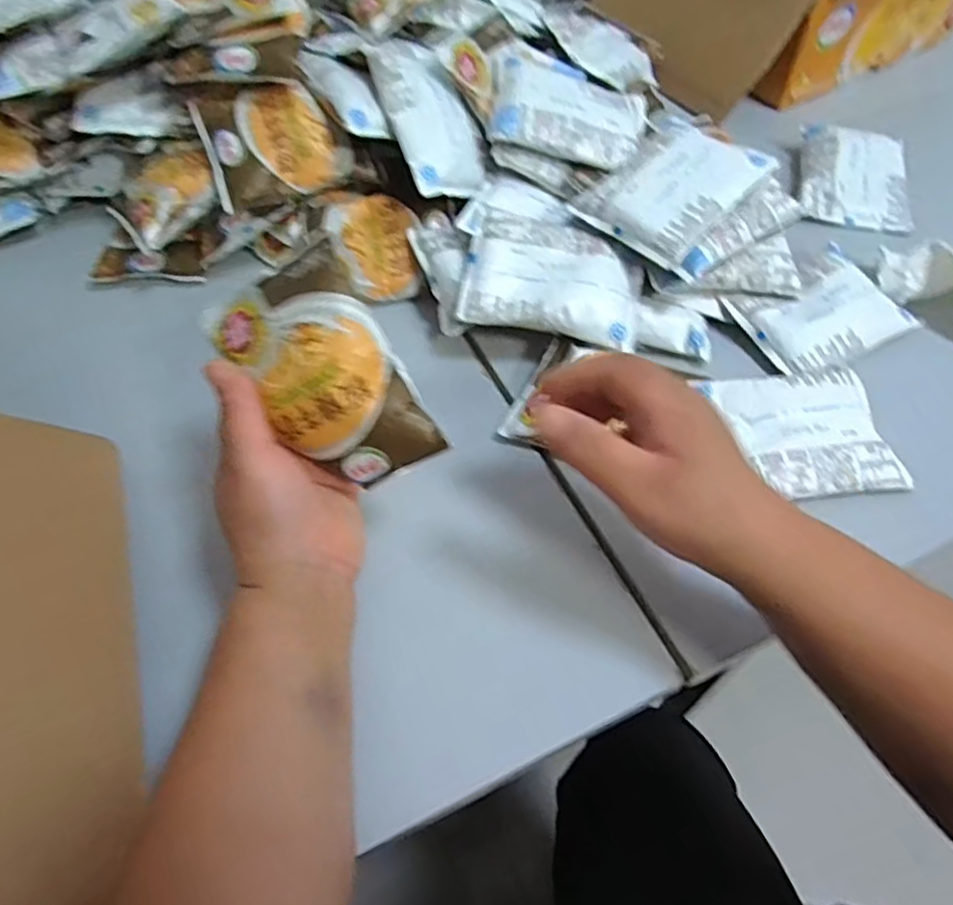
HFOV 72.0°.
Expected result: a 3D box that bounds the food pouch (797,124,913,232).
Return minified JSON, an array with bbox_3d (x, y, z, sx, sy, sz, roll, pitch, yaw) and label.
[{"bbox_3d":[0.349,-0.257,0.606,0.091,0.029,0.112,13,57,11],"label":"food pouch"}]

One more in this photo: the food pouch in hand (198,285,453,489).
[{"bbox_3d":[-0.082,-0.037,0.349,0.080,0.125,0.019,-29,10,17],"label":"food pouch in hand"}]

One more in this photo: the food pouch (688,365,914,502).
[{"bbox_3d":[0.225,-0.015,0.446,0.104,0.022,0.094,-9,56,-4],"label":"food pouch"}]

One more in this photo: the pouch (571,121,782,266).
[{"bbox_3d":[0.146,-0.200,0.488,0.089,0.015,0.120,41,76,18],"label":"pouch"}]

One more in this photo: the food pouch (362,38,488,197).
[{"bbox_3d":[-0.040,-0.273,0.528,0.072,0.026,0.151,-17,85,-28],"label":"food pouch"}]

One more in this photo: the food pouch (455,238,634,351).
[{"bbox_3d":[0.053,-0.119,0.488,0.125,0.025,0.072,6,72,4],"label":"food pouch"}]

